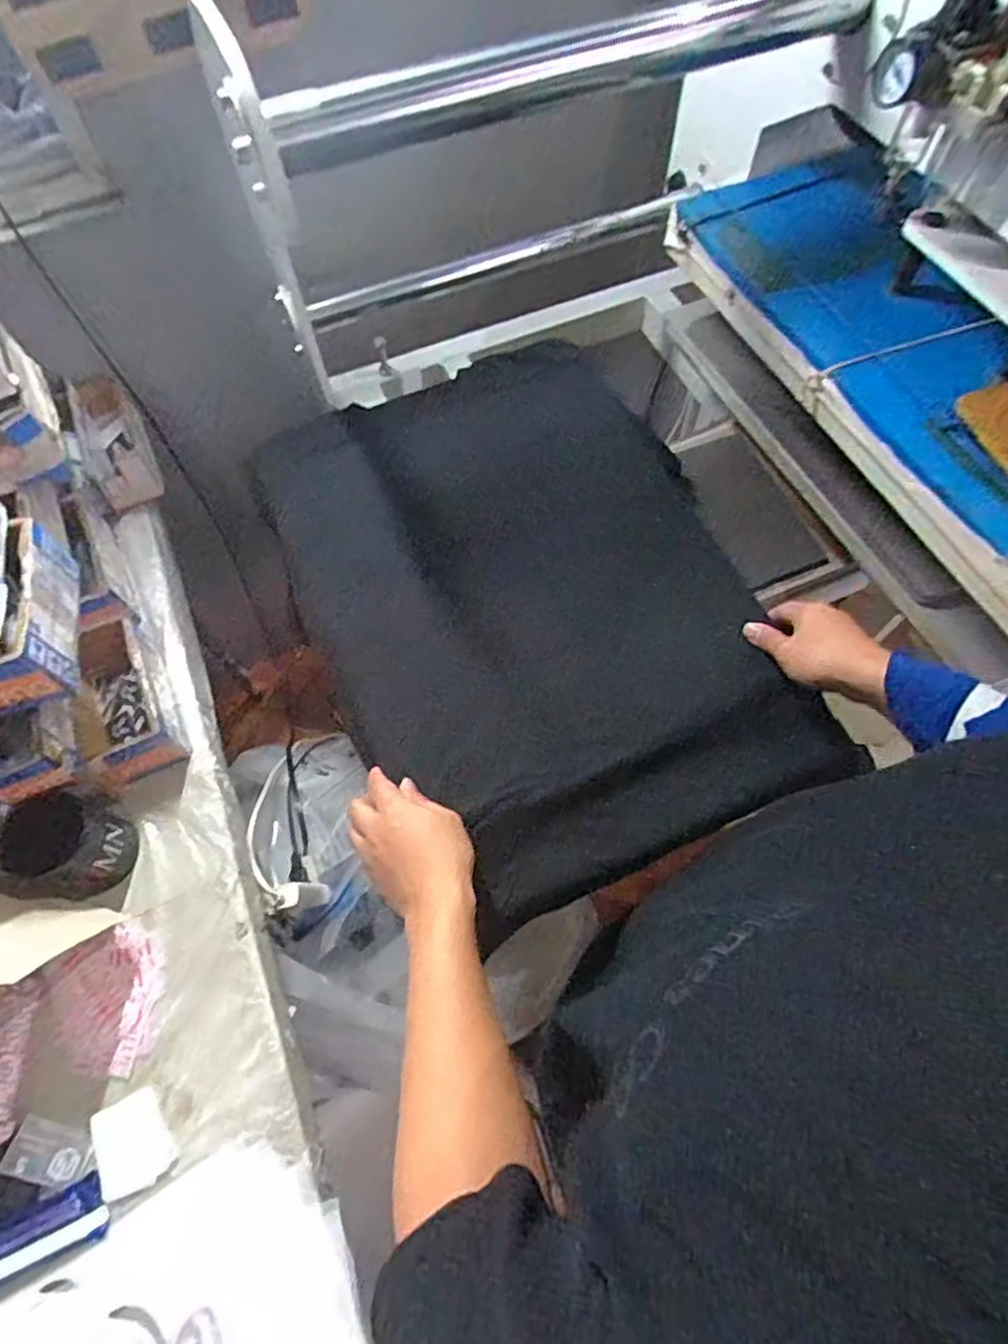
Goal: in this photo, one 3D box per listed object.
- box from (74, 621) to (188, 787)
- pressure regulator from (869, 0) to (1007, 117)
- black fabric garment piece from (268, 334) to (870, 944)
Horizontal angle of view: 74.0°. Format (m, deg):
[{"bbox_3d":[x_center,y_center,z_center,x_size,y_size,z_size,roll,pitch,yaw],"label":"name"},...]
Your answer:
[{"bbox_3d":[-0.430,0.034,0.750,0.092,0.071,0.167,-25,66,-11],"label":"box"},{"bbox_3d":[0.343,-0.438,0.470,0.059,0.089,0.142,-38,69,-16],"label":"pressure regulator"},{"bbox_3d":[0.036,-0.093,0.732,0.458,0.077,0.612,-23,65,-10],"label":"black fabric garment piece"}]

